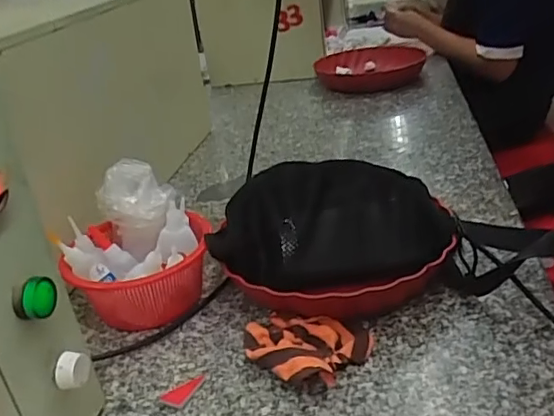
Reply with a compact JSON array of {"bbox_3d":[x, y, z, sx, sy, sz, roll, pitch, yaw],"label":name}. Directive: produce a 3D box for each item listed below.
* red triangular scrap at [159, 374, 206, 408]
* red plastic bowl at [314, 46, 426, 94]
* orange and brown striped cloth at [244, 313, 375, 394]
[{"bbox_3d":[-0.079,0.152,0.489,0.023,0.006,0.039,8,30,28],"label":"red triangular scrap"},{"bbox_3d":[0.202,-0.295,1.243,0.227,0.060,0.241,-6,26,3],"label":"red plastic bowl"},{"bbox_3d":[0.024,0.123,0.496,0.110,0.025,0.077,0,27,15],"label":"orange and brown striped cloth"}]

